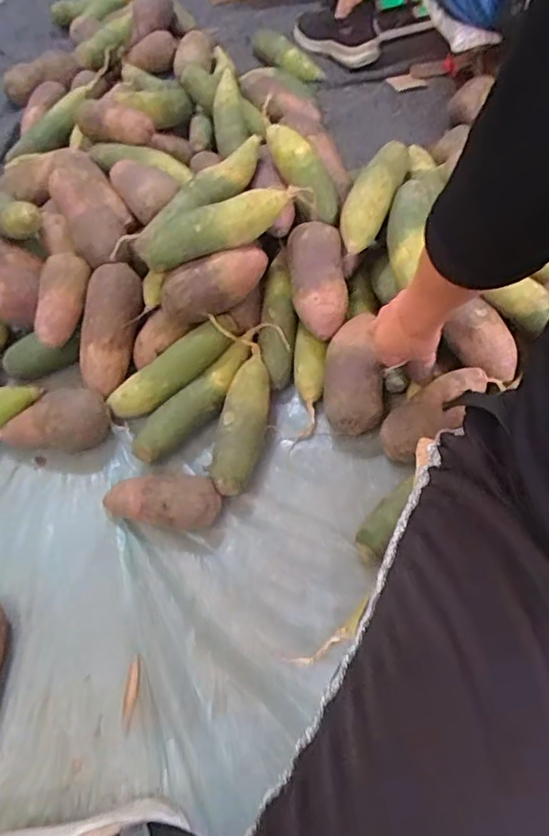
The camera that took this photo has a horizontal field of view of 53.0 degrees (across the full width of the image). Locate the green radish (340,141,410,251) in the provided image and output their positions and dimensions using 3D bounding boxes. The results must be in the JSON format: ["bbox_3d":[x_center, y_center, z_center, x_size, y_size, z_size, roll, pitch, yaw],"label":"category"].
[{"bbox_3d":[0.141,-0.310,0.751,0.050,0.045,0.200,21,62,13],"label":"green radish"}]

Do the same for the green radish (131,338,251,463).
[{"bbox_3d":[-0.106,-0.024,0.732,0.212,0.057,0.057,-48,29,-17],"label":"green radish"}]

